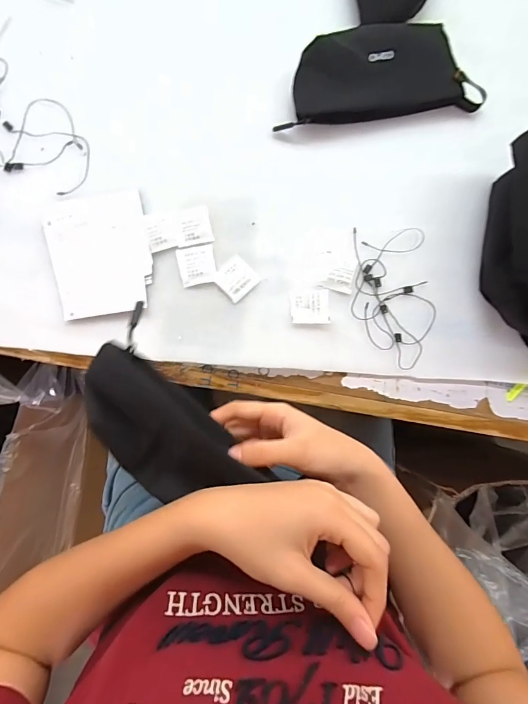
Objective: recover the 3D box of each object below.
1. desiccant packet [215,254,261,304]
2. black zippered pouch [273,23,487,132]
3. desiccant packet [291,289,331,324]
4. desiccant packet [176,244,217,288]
[{"bbox_3d":[-0.031,-0.082,0.415,0.041,0.004,0.040,-44,88,-5],"label":"desiccant packet"},{"bbox_3d":[0.133,-0.313,0.423,0.211,0.041,0.080,-10,85,-3],"label":"black zippered pouch"},{"bbox_3d":[0.051,-0.050,0.414,0.042,0.004,0.039,-1,78,-7],"label":"desiccant packet"},{"bbox_3d":[-0.074,-0.097,0.415,0.039,0.004,0.043,-10,85,-3],"label":"desiccant packet"}]

